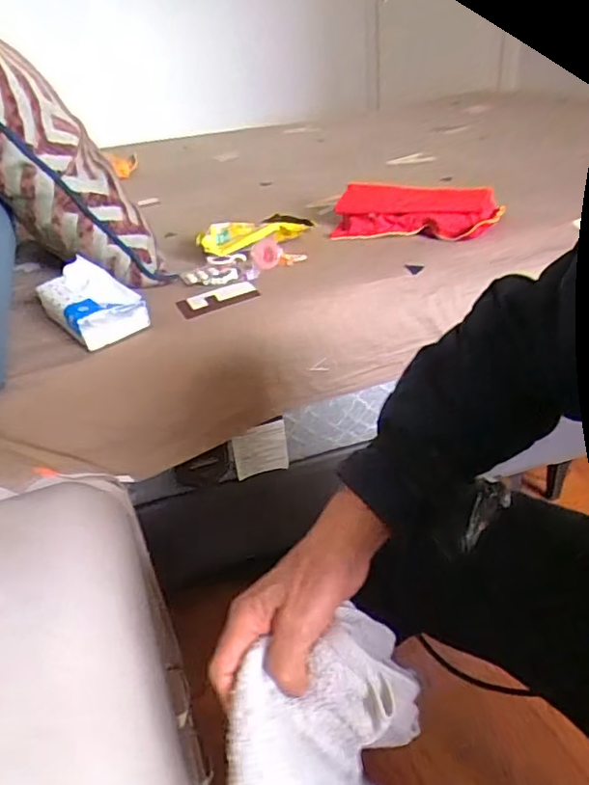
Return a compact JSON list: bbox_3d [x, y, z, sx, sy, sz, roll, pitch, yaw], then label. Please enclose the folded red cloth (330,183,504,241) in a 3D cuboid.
[{"bbox_3d":[0.202,-0.297,1.012,0.271,0.068,0.099,4,33,15],"label":"folded red cloth"}]

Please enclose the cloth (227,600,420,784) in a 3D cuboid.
[{"bbox_3d":[0.020,0.221,0.394,0.111,0.091,0.140,3,33,14],"label":"cloth"}]

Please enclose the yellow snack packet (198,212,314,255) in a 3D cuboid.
[{"bbox_3d":[-0.066,-0.260,0.972,0.179,0.038,0.090,-7,32,-2],"label":"yellow snack packet"}]

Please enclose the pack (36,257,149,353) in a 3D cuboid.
[{"bbox_3d":[-0.268,-0.119,0.805,0.097,0.068,0.131,-28,38,-31],"label":"pack"}]

